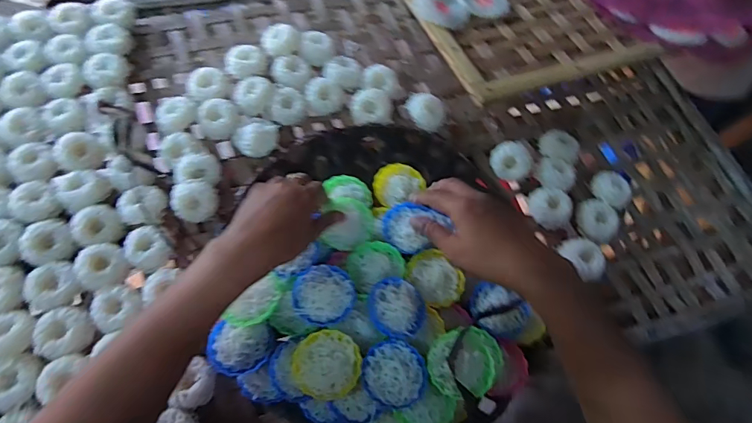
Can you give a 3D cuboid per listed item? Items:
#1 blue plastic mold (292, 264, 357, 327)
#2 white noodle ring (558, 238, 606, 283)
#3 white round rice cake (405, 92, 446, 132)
[{"bbox_3d":[-0.052,0.081,0.430,0.058,0.017,0.059,-31,73,-17],"label":"blue plastic mold"},{"bbox_3d":[0.258,0.057,0.535,0.046,0.024,0.057,-24,71,-15],"label":"white noodle ring"},{"bbox_3d":[0.067,-0.134,0.590,0.055,0.026,0.046,39,68,15],"label":"white round rice cake"}]

